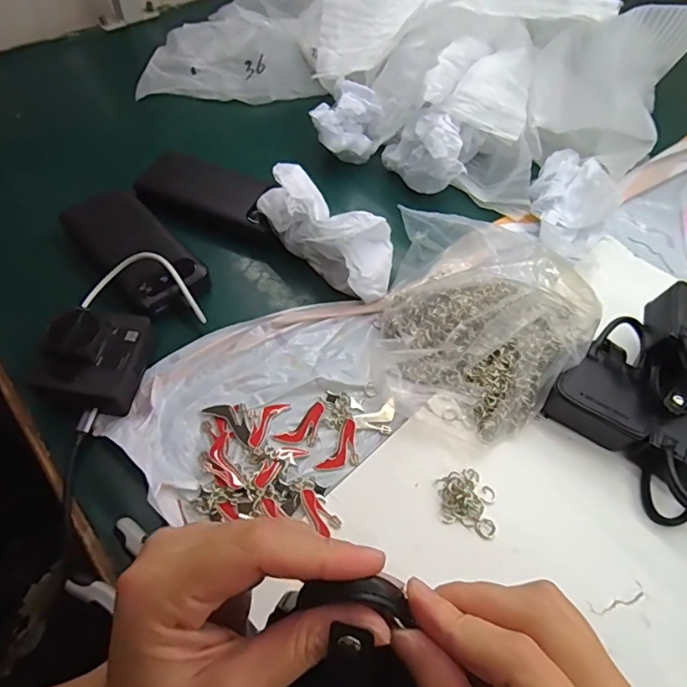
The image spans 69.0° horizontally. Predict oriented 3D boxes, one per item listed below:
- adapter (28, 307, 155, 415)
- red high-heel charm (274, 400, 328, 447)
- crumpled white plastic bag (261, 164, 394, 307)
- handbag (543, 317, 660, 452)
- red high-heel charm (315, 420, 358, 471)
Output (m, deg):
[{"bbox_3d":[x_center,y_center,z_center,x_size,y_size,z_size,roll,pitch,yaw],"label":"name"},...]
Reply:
[{"bbox_3d":[-0.196,0.008,0.396,0.064,0.046,0.077,9,57,4],"label":"adapter"},{"bbox_3d":[-0.029,0.067,0.395,0.048,0.004,0.024,-37,66,-23],"label":"red high-heel charm"},{"bbox_3d":[-0.011,-0.107,0.468,0.145,0.069,0.068,39,64,21],"label":"crumpled white plastic bag"},{"bbox_3d":[0.218,0.034,0.404,0.072,0.040,0.101,37,63,20],"label":"handbag"},{"bbox_3d":[0.001,0.083,0.387,0.025,0.004,0.046,29,61,16],"label":"red high-heel charm"}]

